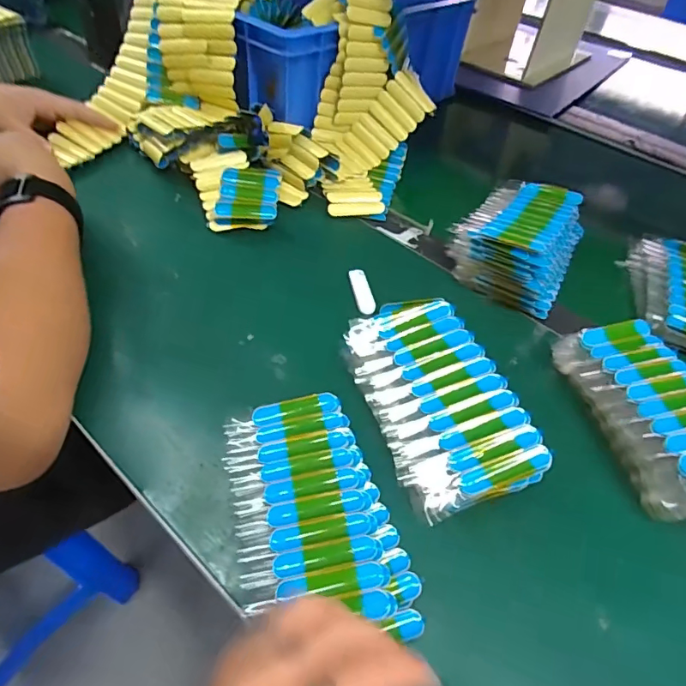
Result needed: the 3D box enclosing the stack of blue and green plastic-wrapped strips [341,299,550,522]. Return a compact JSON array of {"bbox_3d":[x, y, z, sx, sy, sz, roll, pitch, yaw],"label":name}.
[{"bbox_3d":[0.066,0.026,0.376,0.100,0.036,0.194,-14,52,-17],"label":"stack of blue and green plastic-wrapped strips"}]

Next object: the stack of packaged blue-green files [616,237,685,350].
[{"bbox_3d":[0.334,-0.052,0.485,0.096,0.027,0.153,22,50,13],"label":"stack of packaged blue-green files"}]

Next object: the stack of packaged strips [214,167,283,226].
[{"bbox_3d":[-0.100,-0.159,0.526,0.061,0.012,0.078,8,61,-11],"label":"stack of packaged strips"}]

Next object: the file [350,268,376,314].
[{"bbox_3d":[0.018,-0.049,0.461,0.017,0.004,0.058,-6,50,-11],"label":"file"}]

